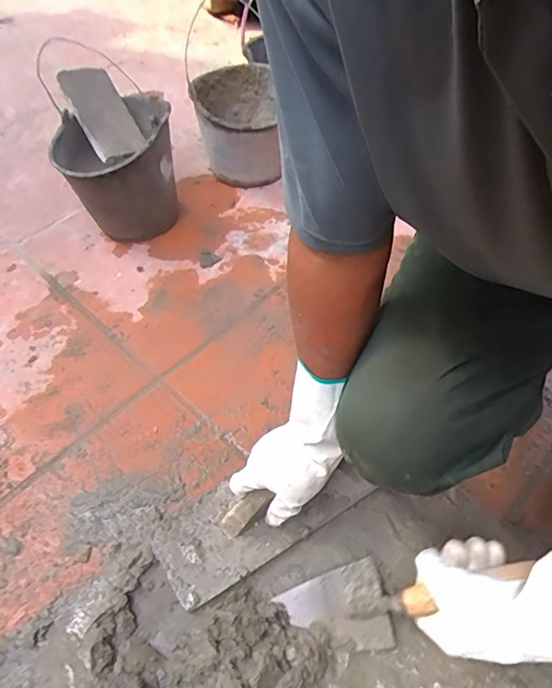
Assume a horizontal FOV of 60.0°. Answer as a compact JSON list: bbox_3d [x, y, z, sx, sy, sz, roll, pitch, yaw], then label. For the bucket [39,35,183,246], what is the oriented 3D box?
[{"bbox_3d":[-0.288,-0.334,0.919,0.195,0.264,0.271,-15,52,-8],"label":"bucket"}]

